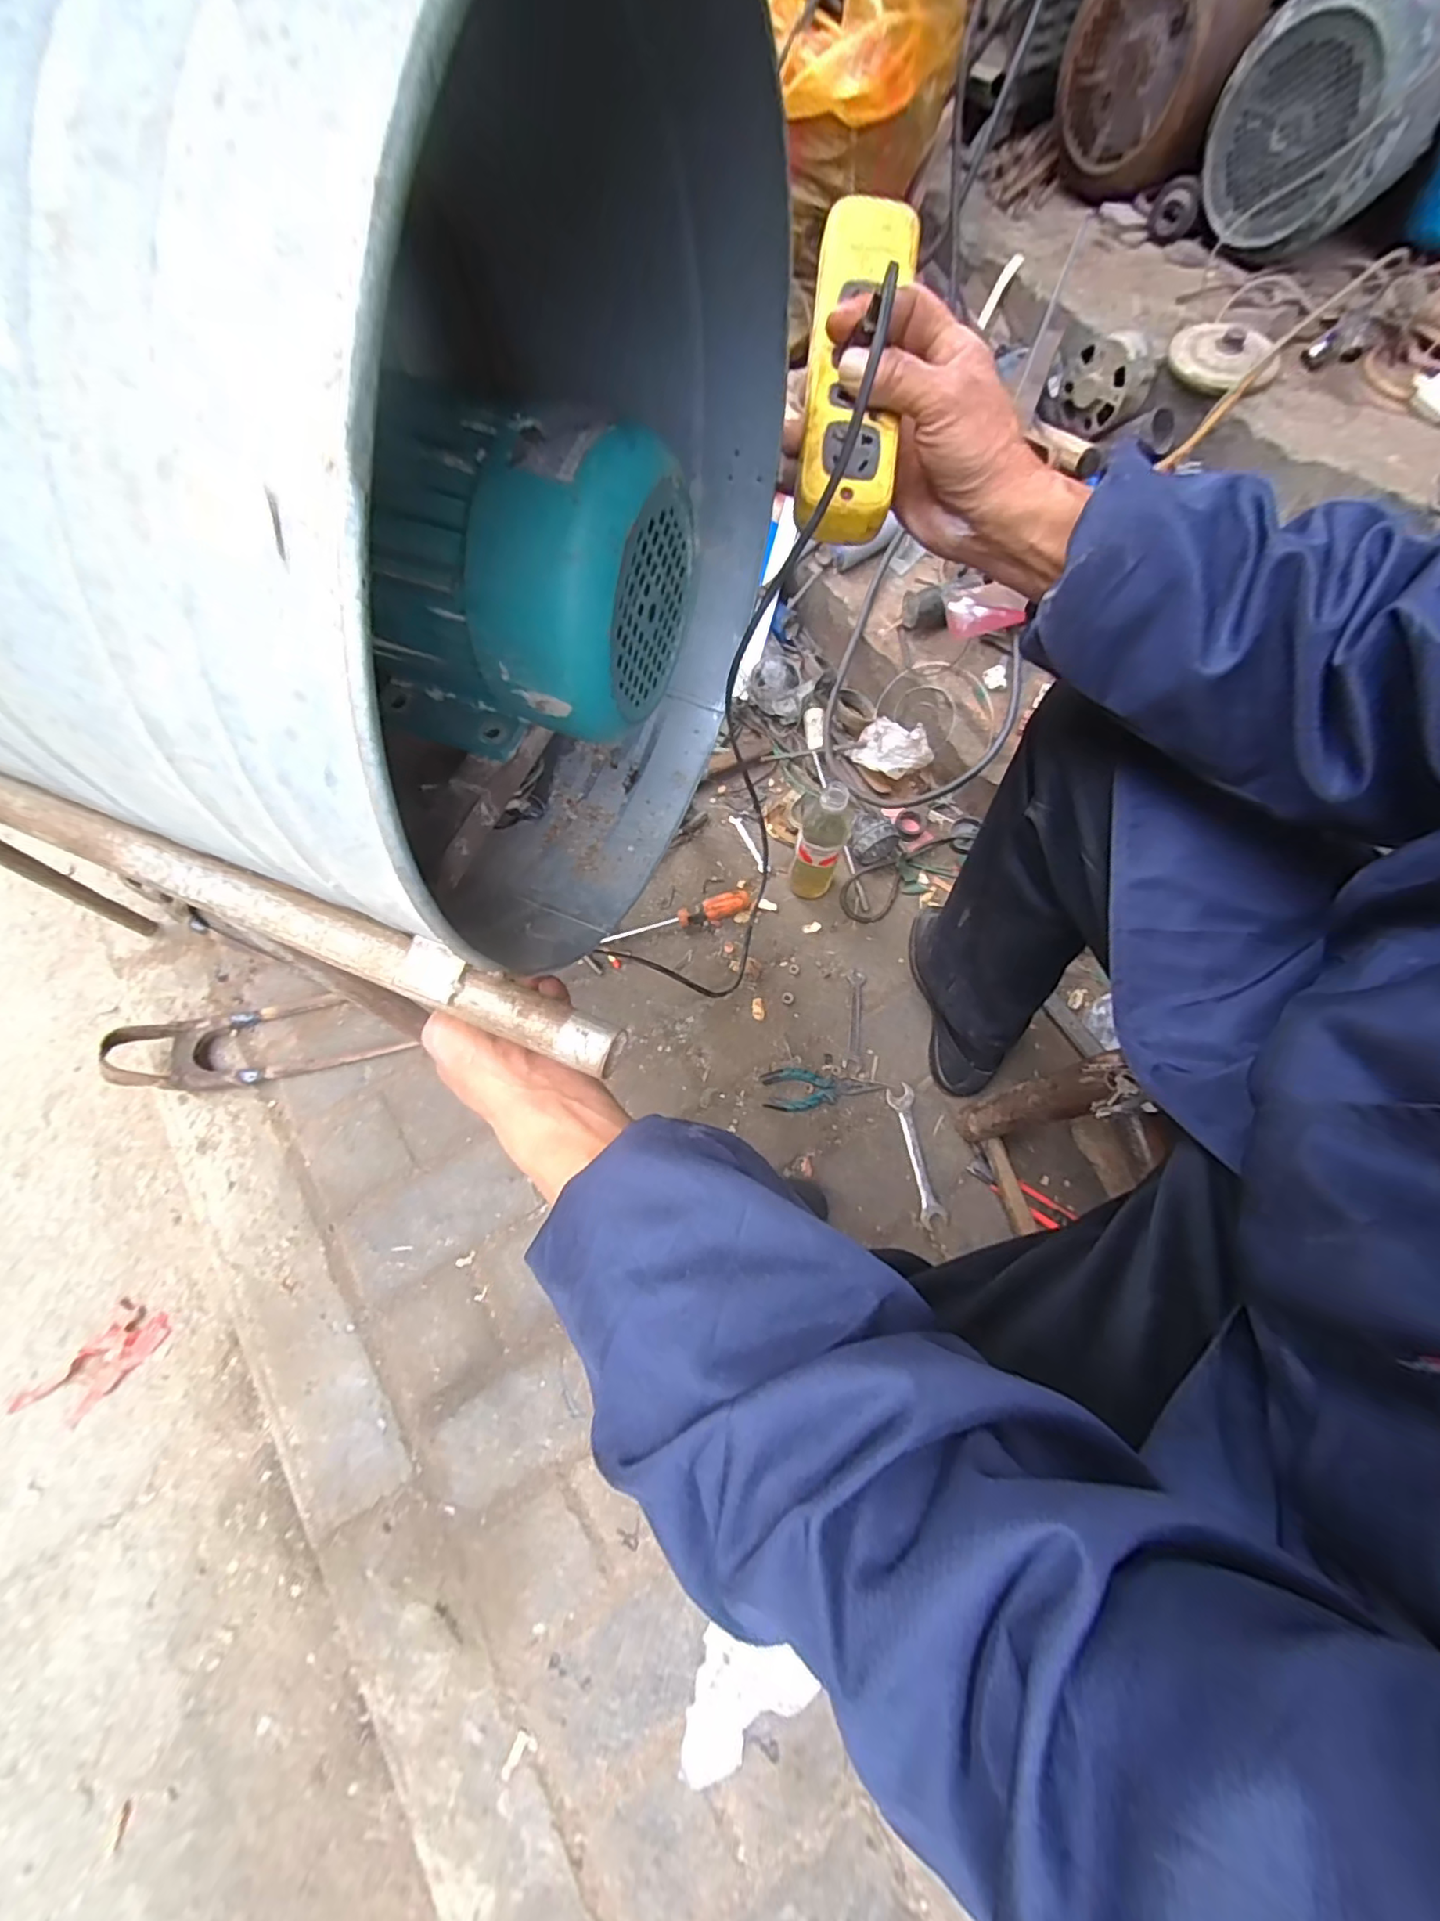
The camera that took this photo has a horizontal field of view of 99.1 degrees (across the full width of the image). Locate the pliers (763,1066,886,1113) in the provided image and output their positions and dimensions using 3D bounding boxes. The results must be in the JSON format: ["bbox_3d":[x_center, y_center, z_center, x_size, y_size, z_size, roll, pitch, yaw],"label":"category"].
[{"bbox_3d":[0.136,0.167,0.816,0.158,0.018,0.057,-6,71,-3],"label":"pliers"}]

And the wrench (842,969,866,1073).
[{"bbox_3d":[0.188,0.081,0.856,0.025,0.005,0.146,8,71,2],"label":"wrench"}]

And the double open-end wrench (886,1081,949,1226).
[{"bbox_3d":[0.252,0.247,0.785,0.037,0.006,0.172,-9,71,-4],"label":"double open-end wrench"}]

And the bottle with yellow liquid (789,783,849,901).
[{"bbox_3d":[0.136,-0.155,0.836,0.058,0.216,0.063,0,71,-1],"label":"bottle with yellow liquid"}]

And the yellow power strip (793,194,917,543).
[{"bbox_3d":[0.081,-0.353,0.365,0.056,0.029,0.190,7,87,2],"label":"yellow power strip"}]

